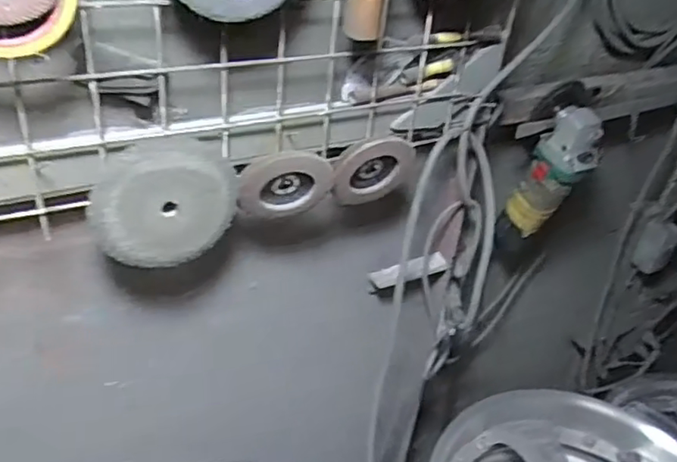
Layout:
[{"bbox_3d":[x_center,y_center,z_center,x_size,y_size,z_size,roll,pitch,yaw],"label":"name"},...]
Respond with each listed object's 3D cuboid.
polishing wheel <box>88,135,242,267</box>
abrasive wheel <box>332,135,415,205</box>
[{"bbox_3d":[-0.162,-0.024,0.567,0.131,0.125,0.014,-14,39,-28],"label":"polishing wheel"},{"bbox_3d":[0.040,-0.066,0.663,0.097,0.092,0.017,-28,58,1],"label":"abrasive wheel"}]

